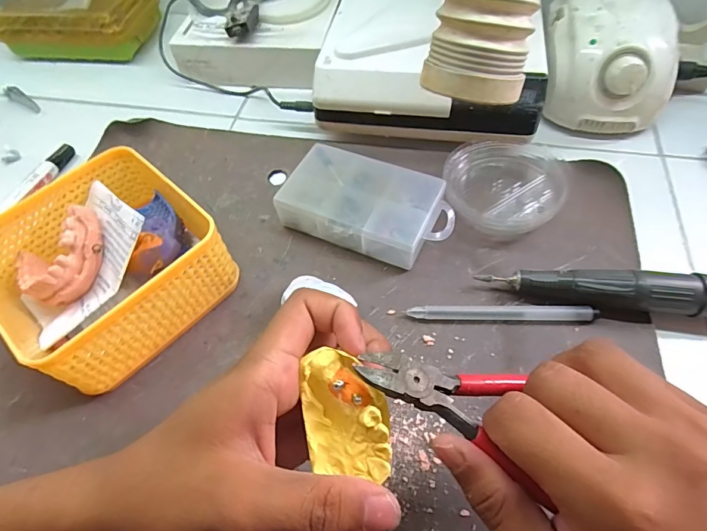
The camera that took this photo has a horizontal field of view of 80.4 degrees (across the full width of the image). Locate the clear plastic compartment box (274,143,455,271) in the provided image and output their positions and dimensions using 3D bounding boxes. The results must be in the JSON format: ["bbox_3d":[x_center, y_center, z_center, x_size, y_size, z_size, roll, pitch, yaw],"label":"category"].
[{"bbox_3d":[0.012,-0.047,0.331,0.127,0.032,0.076,18,62,15],"label":"clear plastic compartment box"}]

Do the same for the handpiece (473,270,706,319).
[{"bbox_3d":[0.186,0.019,0.279,0.186,0.029,0.025,5,59,8],"label":"handpiece"}]

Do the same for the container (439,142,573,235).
[{"bbox_3d":[0.120,-0.067,0.337,0.088,0.027,0.082,-2,58,3],"label":"container"}]

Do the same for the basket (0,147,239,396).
[{"bbox_3d":[-0.171,0.000,0.297,0.141,0.066,0.140,38,68,24],"label":"basket"}]

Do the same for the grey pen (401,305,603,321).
[{"bbox_3d":[0.099,0.032,0.289,0.123,0.010,0.011,0,59,5],"label":"grey pen"}]

